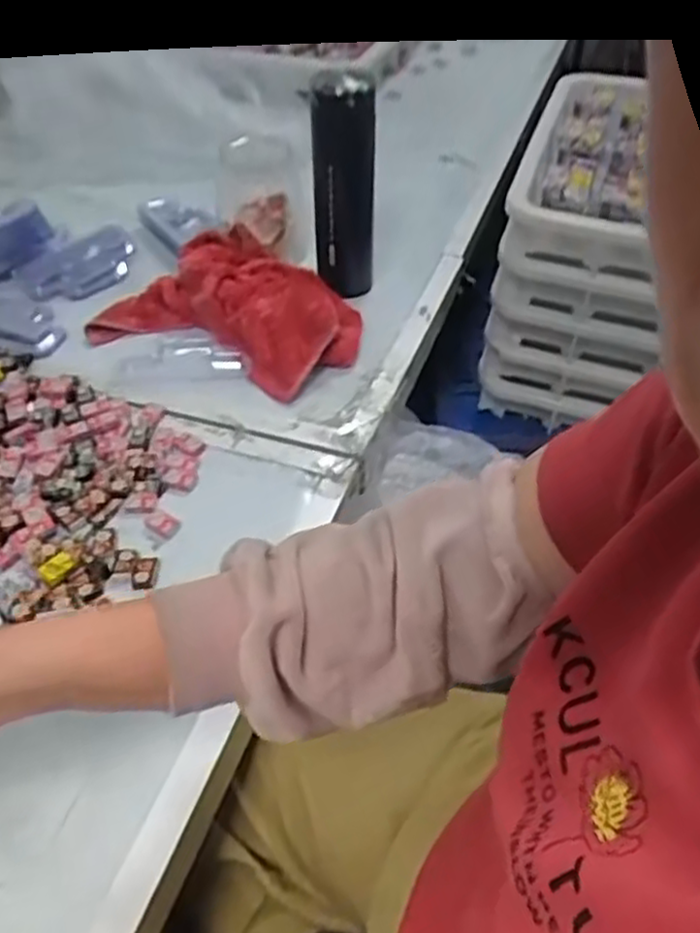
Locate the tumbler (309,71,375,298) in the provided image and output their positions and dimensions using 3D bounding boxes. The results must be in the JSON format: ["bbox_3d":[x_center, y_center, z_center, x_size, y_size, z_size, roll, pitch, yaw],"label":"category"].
[{"bbox_3d":[-0.006,-0.293,0.787,0.063,0.203,0.072,-1,45,-1],"label":"tumbler"}]

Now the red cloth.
[{"bbox_3d":[-0.116,-0.159,0.765,0.238,0.057,0.214,31,52,28],"label":"red cloth"}]

